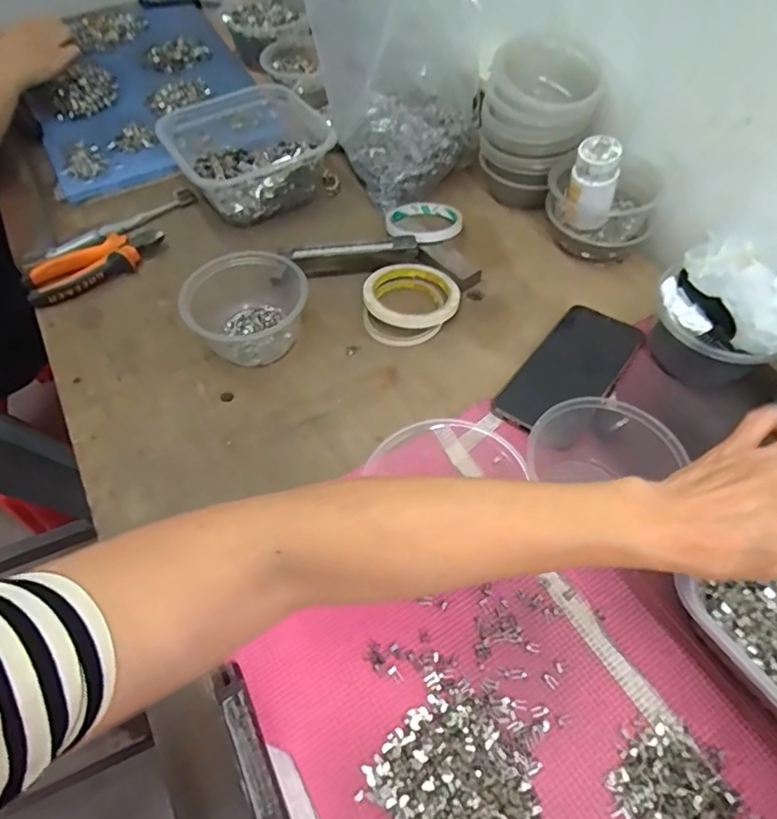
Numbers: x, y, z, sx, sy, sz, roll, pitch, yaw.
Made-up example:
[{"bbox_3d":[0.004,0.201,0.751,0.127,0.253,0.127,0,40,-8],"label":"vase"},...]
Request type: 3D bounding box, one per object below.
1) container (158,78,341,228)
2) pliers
[{"bbox_3d":[-0.169,-0.310,0.681,0.163,0.073,0.188,-31,60,-19],"label":"container"},{"bbox_3d":[-0.321,-0.162,0.614,0.147,0.023,0.054,-28,60,-17],"label":"pliers"}]

